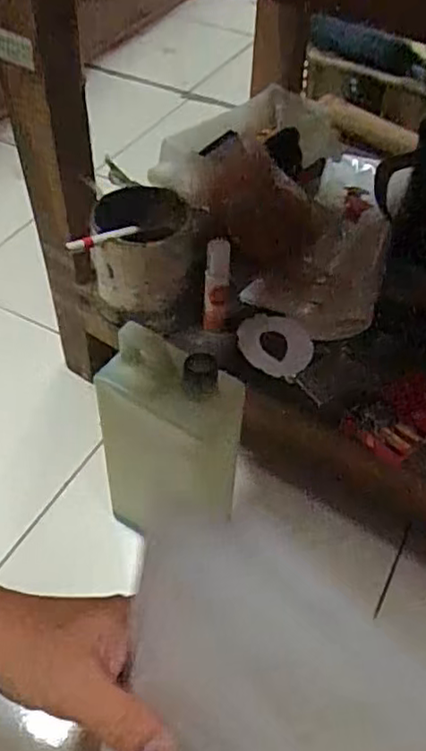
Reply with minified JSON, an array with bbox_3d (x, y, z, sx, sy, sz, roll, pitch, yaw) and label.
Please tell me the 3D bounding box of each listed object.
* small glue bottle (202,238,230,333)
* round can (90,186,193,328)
[{"bbox_3d":[0.003,-0.072,0.533,0.019,0.083,0.024,6,48,3],"label":"small glue bottle"},{"bbox_3d":[-0.063,-0.101,0.552,0.086,0.087,0.093,-4,49,-6],"label":"round can"}]

